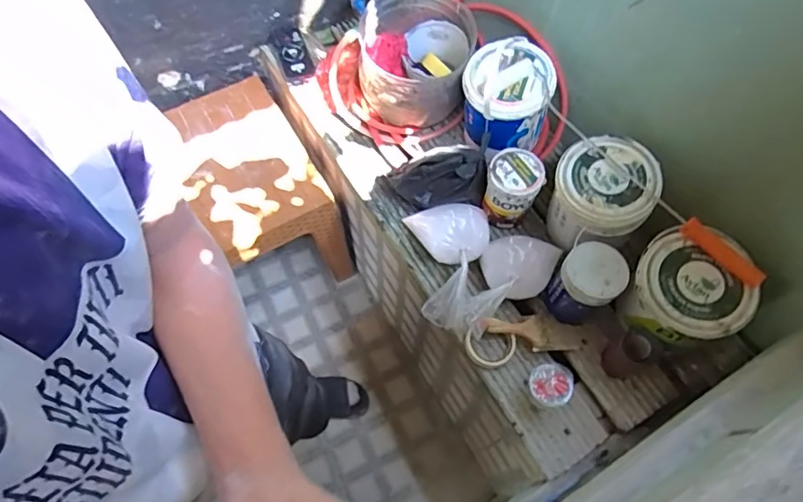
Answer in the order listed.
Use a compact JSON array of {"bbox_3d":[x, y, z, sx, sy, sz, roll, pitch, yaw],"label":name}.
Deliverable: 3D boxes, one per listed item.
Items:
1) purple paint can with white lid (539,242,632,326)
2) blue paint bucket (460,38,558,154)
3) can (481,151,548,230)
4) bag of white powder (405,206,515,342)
[{"bbox_3d":[0.342,0.066,0.972,0.101,0.189,0.103,1,64,-2],"label":"purple paint can with white lid"},{"bbox_3d":[0.223,-0.325,1.093,0.171,0.166,0.169,1,64,-2],"label":"blue paint bucket"},{"bbox_3d":[0.226,-0.125,1.068,0.105,0.153,0.097,1,64,-2],"label":"can"},{"bbox_3d":[0.113,0.033,1.016,0.157,0.102,0.275,-6,65,-5],"label":"bag of white powder"}]

